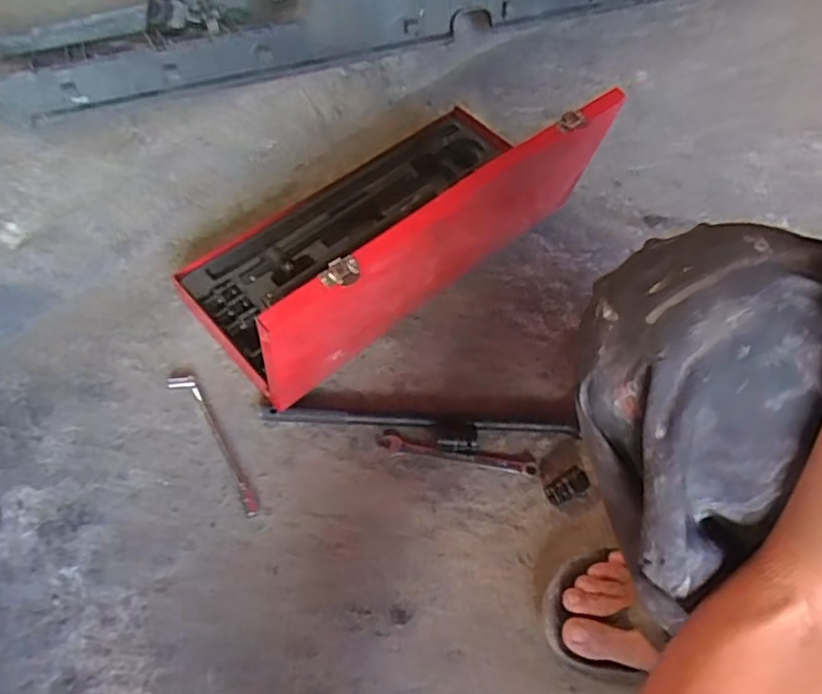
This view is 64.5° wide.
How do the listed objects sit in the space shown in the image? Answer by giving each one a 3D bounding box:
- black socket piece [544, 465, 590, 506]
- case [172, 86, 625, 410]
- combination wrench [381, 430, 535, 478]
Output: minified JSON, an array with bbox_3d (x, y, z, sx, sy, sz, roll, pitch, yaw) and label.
[{"bbox_3d":[0.150,0.133,0.629,0.041,0.020,0.028,-27,65,-18],"label":"black socket piece"},{"bbox_3d":[-0.043,-0.158,0.683,0.412,0.203,0.257,-36,68,-22],"label":"case"},{"bbox_3d":[0.047,0.107,0.645,0.154,0.010,0.019,13,60,4],"label":"combination wrench"}]

